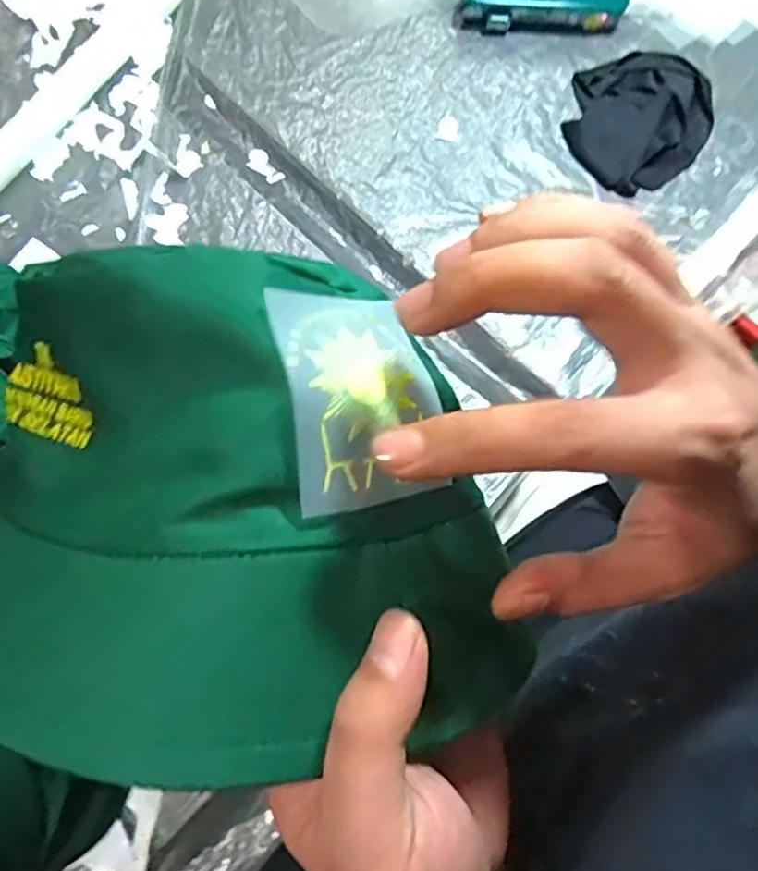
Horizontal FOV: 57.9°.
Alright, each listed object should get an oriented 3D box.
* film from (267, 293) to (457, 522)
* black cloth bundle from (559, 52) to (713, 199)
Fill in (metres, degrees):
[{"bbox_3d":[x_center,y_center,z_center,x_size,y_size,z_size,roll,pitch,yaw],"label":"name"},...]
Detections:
[{"bbox_3d":[-0.004,-0.012,0.205,0.052,0.006,0.064,-9,83,-35],"label":"film"},{"bbox_3d":[0.254,-0.315,0.667,0.140,0.033,0.134,0,77,0],"label":"black cloth bundle"}]

